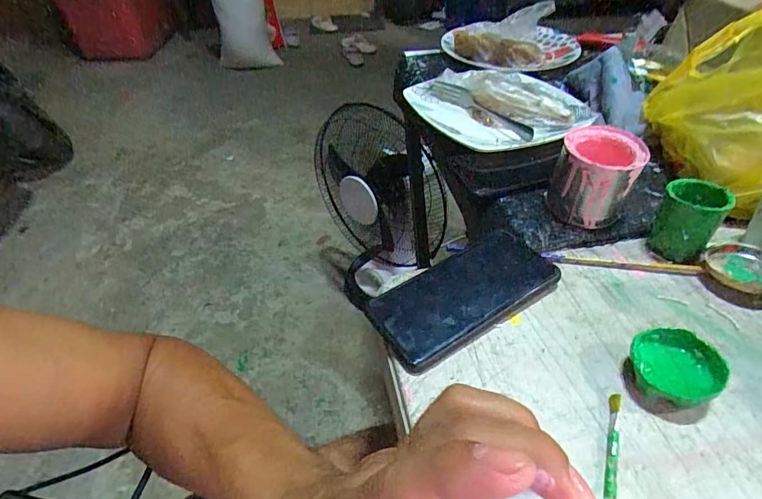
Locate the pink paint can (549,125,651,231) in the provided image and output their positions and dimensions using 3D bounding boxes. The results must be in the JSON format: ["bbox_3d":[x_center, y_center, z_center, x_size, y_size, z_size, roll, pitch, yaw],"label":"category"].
[{"bbox_3d":[0.207,-0.068,0.415,0.071,0.079,0.073,20,48,21],"label":"pink paint can"}]

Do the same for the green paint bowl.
[{"bbox_3d":[0.203,0.084,0.295,0.053,0.027,0.054,-1,44,1],"label":"green paint bowl"}]

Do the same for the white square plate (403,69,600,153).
[{"bbox_3d":[0.158,-0.193,0.549,0.201,0.043,0.205,-17,46,-15],"label":"white square plate"}]

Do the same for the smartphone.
[{"bbox_3d":[0.071,0.036,0.363,0.161,0.017,0.079,-25,49,-22],"label":"smartphone"}]

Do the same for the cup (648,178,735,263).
[{"bbox_3d":[0.274,-0.028,0.382,0.046,0.065,0.049,-1,44,1],"label":"cup"}]

